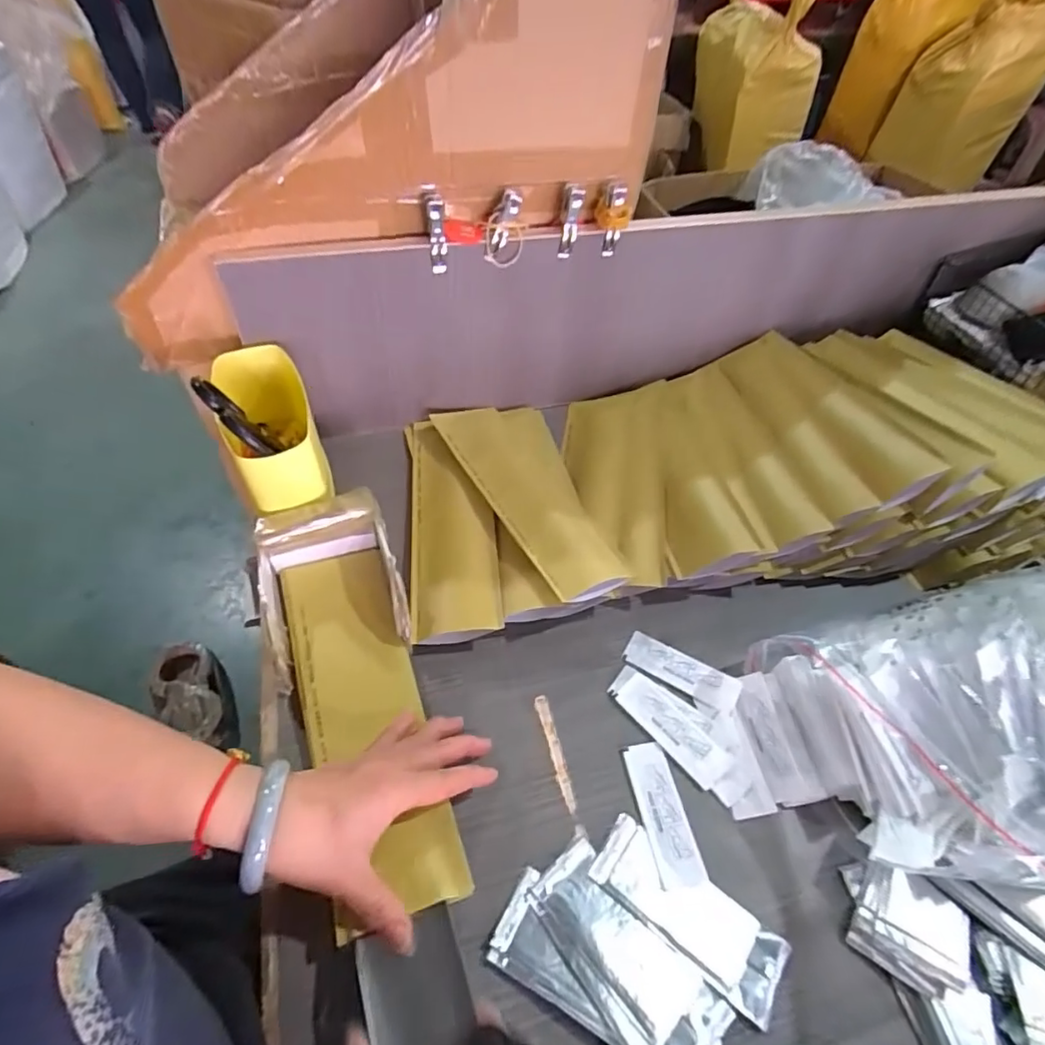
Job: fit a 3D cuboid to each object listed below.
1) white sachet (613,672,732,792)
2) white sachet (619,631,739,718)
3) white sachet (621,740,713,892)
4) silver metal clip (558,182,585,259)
[{"bbox_3d":[0.114,0.157,0.433,0.032,0.006,0.093,-34,60,-26],"label":"white sachet"},{"bbox_3d":[0.131,0.120,0.464,0.093,0.005,0.034,26,55,18],"label":"white sachet"},{"bbox_3d":[0.099,0.203,0.397,0.031,0.004,0.092,-7,52,-8],"label":"white sachet"},{"bbox_3d":[0.045,-0.280,0.524,0.020,0.061,0.024,6,51,2],"label":"silver metal clip"}]

